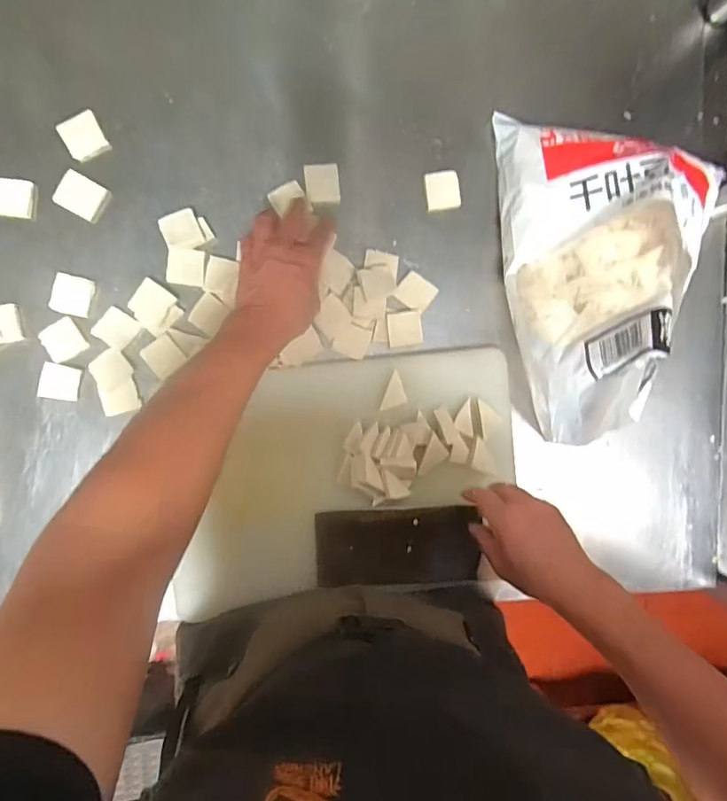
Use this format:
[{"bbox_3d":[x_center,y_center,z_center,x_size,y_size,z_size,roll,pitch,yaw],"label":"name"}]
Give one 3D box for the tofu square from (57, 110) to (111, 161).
[{"bbox_3d":[-0.322,-0.304,0.580,0.044,0.011,0.043,-28,95,-4],"label":"tofu square"}]

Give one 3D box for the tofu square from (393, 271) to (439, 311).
[{"bbox_3d":[0.065,-0.135,0.629,0.043,0.008,0.041,39,89,-6],"label":"tofu square"}]

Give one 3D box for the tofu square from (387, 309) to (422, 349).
[{"bbox_3d":[0.051,-0.089,0.627,0.043,0.013,0.041,-7,94,-5],"label":"tofu square"}]

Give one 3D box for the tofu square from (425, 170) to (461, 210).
[{"bbox_3d":[0.099,-0.261,0.622,0.041,0.006,0.045,-7,94,-5],"label":"tofu square"}]

